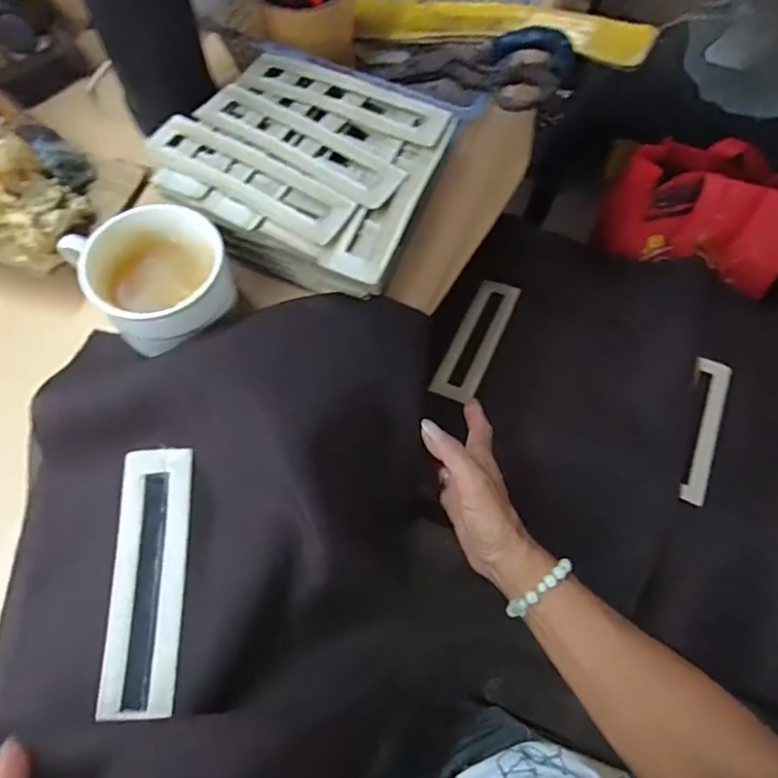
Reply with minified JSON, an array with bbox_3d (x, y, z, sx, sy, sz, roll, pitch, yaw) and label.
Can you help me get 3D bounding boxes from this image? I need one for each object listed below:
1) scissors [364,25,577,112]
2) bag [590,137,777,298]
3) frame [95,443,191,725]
[{"bbox_3d":[0.057,-0.249,0.428,0.161,0.020,0.064,15,65,24],"label":"scissors"},{"bbox_3d":[0.389,-0.220,0.690,0.244,0.139,0.114,9,66,1],"label":"bag"},{"bbox_3d":[-0.141,0.107,0.319,0.042,0.009,0.145,-2,67,-4],"label":"frame"}]

